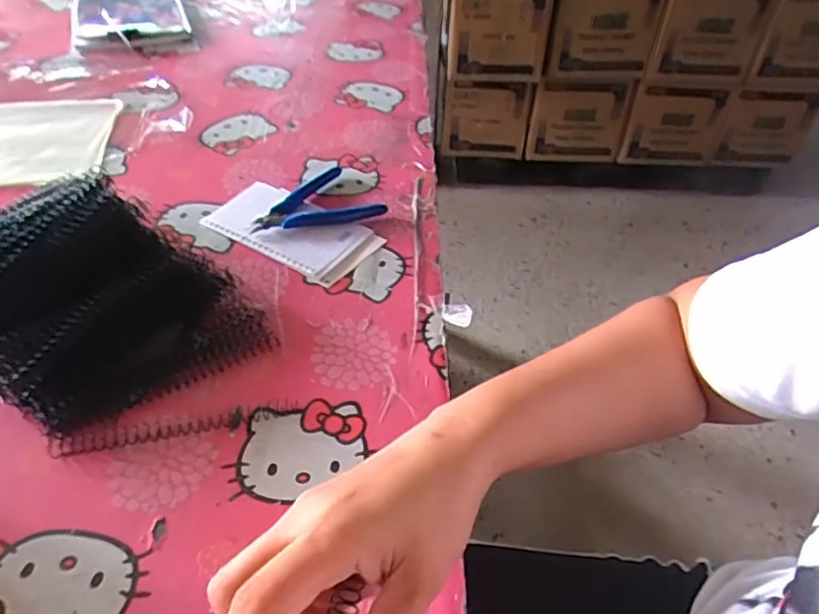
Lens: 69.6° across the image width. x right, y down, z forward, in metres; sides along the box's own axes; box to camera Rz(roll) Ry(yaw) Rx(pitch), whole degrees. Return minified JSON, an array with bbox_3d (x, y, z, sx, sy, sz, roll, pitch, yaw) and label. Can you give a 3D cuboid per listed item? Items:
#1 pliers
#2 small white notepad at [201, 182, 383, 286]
[{"bbox_3d":[-0.092,-0.094,0.549,0.114,0.010,0.092,-29,52,-28],"label":"pliers"},{"bbox_3d":[-0.108,-0.072,0.533,0.152,0.009,0.083,27,50,23],"label":"small white notepad"}]

